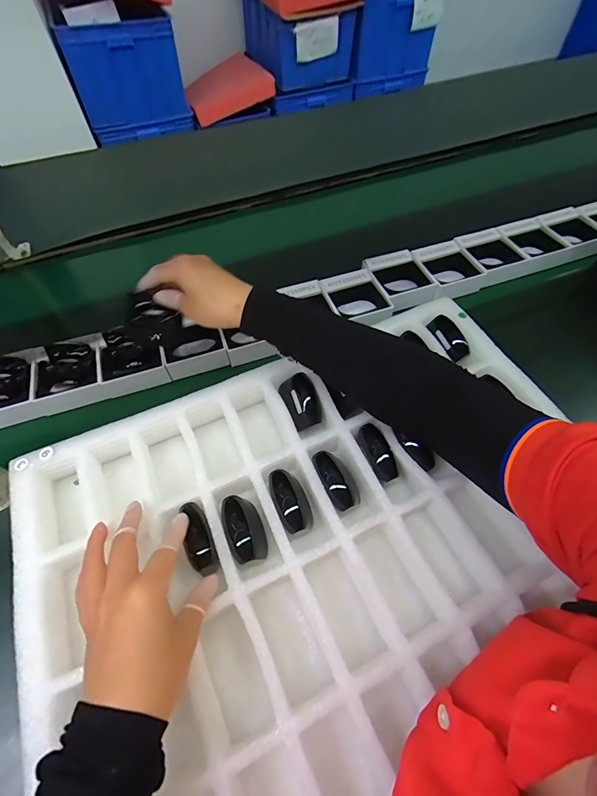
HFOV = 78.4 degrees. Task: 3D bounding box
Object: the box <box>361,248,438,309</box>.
[{"bbox_3d":[0.153,-0.174,0.549,0.079,0.035,0.096,-21,58,-12],"label":"box"}]

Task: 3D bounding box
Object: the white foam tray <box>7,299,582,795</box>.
[{"bbox_3d":[0.036,0.126,0.334,0.503,0.056,0.392,-24,63,-12],"label":"white foam tray"}]

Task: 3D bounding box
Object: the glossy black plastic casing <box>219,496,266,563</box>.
[{"bbox_3d":[-0.050,0.121,0.340,0.033,0.032,0.059,-19,62,-10],"label":"glossy black plastic casing"}]

